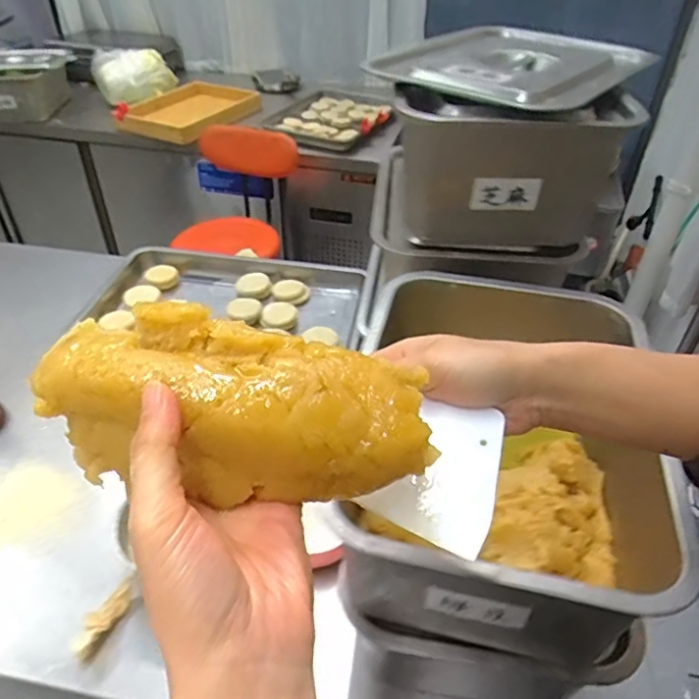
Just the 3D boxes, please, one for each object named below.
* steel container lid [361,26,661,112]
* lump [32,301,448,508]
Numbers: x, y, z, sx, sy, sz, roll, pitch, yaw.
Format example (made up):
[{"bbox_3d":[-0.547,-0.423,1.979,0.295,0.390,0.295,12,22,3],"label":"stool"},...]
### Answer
[{"bbox_3d":[0.206,-0.357,0.706,0.236,0.035,0.351,25,45,26],"label":"steel container lid"},{"bbox_3d":[-0.050,0.026,0.254,0.166,0.057,0.060,11,40,0],"label":"lump"}]

